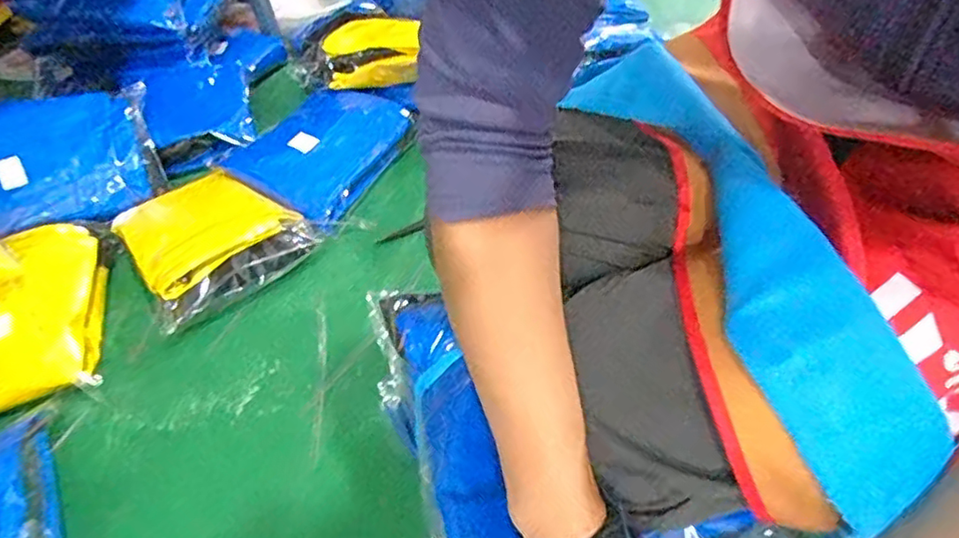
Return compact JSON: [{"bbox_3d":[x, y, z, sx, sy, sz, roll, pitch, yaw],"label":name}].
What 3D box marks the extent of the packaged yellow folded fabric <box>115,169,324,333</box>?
[{"bbox_3d":[-0.372,-0.052,0.839,0.214,0.073,0.247,-35,52,-23],"label":"packaged yellow folded fabric"}]

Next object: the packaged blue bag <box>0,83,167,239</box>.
[{"bbox_3d":[-0.600,-0.154,0.862,0.254,0.039,0.192,-20,86,-29],"label":"packaged blue bag"}]

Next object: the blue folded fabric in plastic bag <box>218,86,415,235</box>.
[{"bbox_3d":[-0.246,-0.186,0.949,0.202,0.068,0.253,18,52,23],"label":"blue folded fabric in plastic bag"}]

